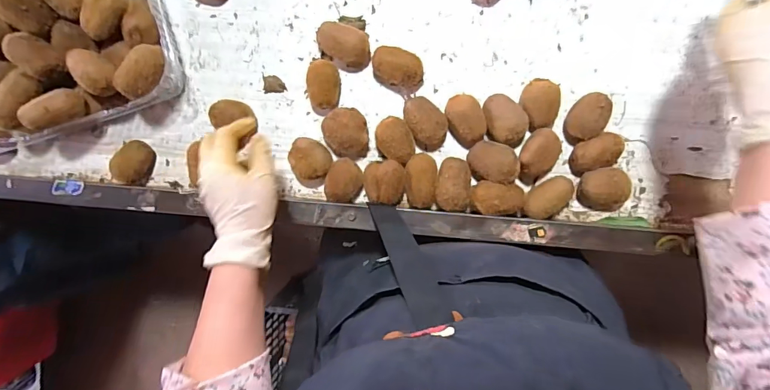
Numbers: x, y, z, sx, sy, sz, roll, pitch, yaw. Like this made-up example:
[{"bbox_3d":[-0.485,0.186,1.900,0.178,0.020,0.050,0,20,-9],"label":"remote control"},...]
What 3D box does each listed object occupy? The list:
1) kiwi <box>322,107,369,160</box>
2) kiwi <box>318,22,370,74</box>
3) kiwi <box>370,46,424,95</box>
[{"bbox_3d":[-0.047,-0.074,0.514,0.055,0.035,0.063,-21,92,5],"label":"kiwi"},{"bbox_3d":[-0.049,-0.179,0.509,0.066,0.036,0.044,29,95,1],"label":"kiwi"},{"bbox_3d":[0.016,-0.151,0.506,0.061,0.034,0.043,18,95,2],"label":"kiwi"}]

